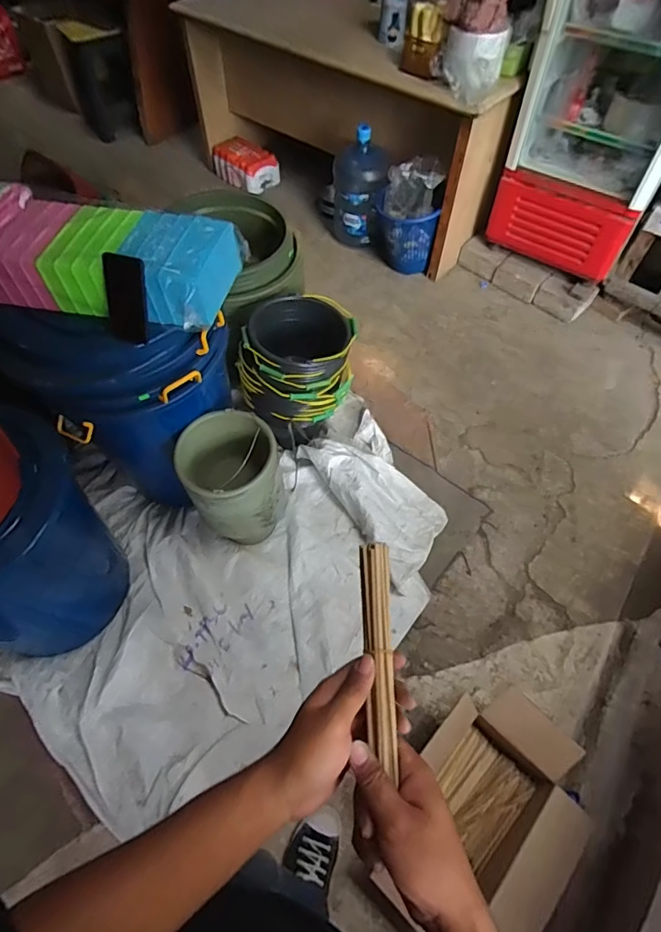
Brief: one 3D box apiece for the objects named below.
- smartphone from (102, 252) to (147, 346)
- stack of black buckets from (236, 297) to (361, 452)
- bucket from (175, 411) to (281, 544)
[{"bbox_3d":[-0.396,-0.323,0.931,0.076,0.162,0.017,8,28,4],"label":"smartphone"},{"bbox_3d":[-0.088,-0.251,1.452,0.302,0.410,0.269,-30,64,-17],"label":"stack of black buckets"},{"bbox_3d":[-0.248,0.060,1.281,0.221,0.393,0.225,0,57,1],"label":"bucket"}]

